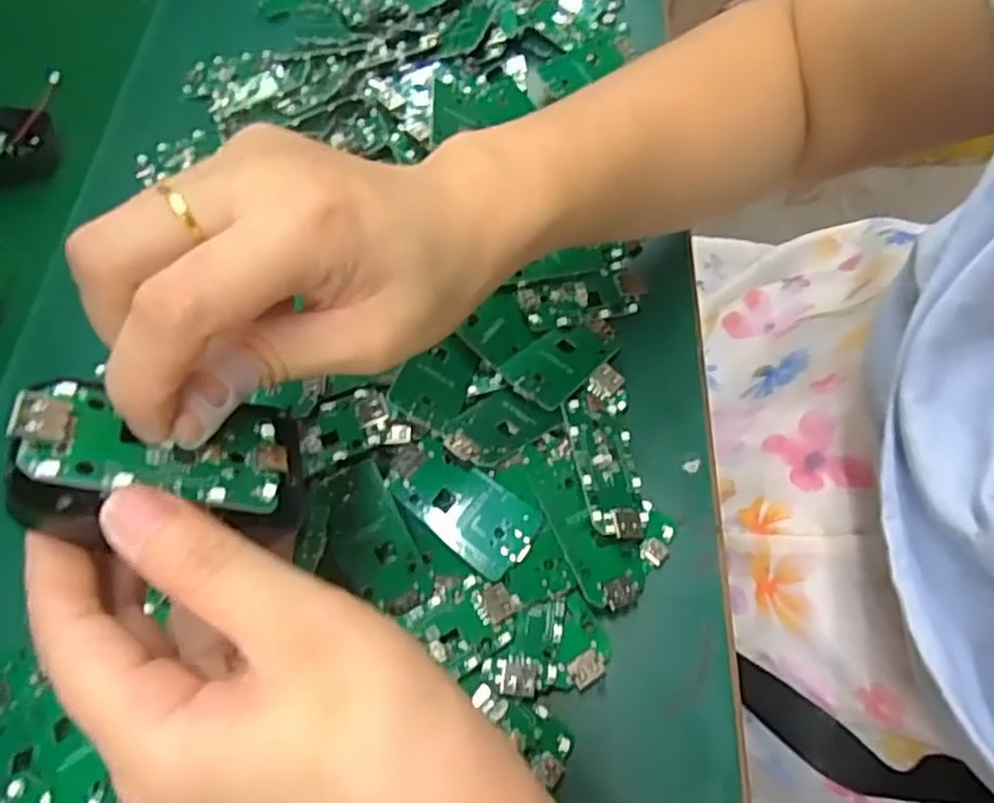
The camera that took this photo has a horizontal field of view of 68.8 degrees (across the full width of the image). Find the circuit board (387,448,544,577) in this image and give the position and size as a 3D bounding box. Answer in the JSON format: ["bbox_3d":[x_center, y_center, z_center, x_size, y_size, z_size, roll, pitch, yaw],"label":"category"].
[{"bbox_3d":[-0.013,0.043,0.290,0.057,0.004,0.031,34,75,14],"label":"circuit board"}]

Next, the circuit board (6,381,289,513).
[{"bbox_3d":[-0.087,0.011,0.187,0.063,0.005,0.030,13,42,-31],"label":"circuit board"}]

